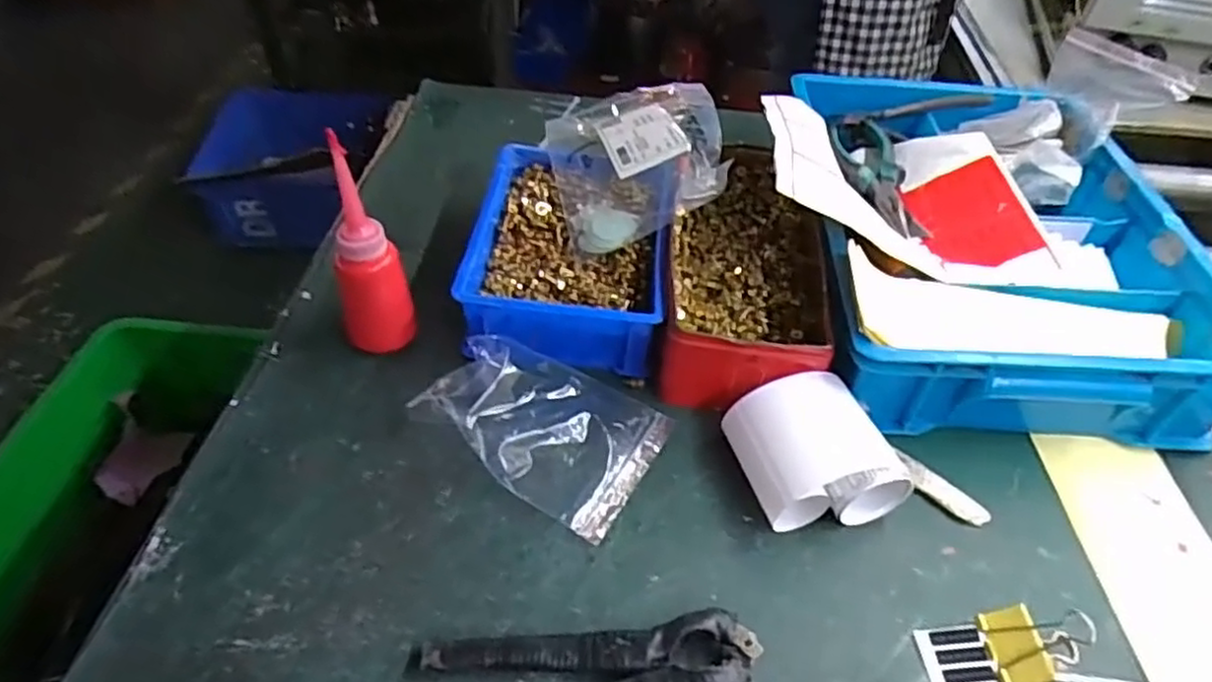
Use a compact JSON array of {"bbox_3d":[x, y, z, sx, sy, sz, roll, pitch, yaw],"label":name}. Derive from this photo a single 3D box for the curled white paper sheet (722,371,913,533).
[{"bbox_3d":[0.133,0.070,0.452,0.091,0.056,0.087,-10,48,-13],"label":"curled white paper sheet"}]

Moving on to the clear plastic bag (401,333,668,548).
[{"bbox_3d":[-0.041,0.050,0.475,0.151,0.032,0.108,25,50,20],"label":"clear plastic bag"}]

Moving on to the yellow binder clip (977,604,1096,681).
[{"bbox_3d":[0.242,0.168,0.391,0.062,0.021,0.040,-1,47,-4],"label":"yellow binder clip"}]

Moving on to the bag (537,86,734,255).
[{"bbox_3d":[0.028,-0.156,0.596,0.145,0.054,0.191,-5,47,-7],"label":"bag"}]

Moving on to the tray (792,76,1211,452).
[{"bbox_3d":[0.298,-0.093,0.590,0.284,0.096,0.381,5,47,2],"label":"tray"}]

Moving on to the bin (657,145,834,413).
[{"bbox_3d":[0.108,-0.065,0.564,0.116,0.054,0.259,7,47,4],"label":"bin"}]

